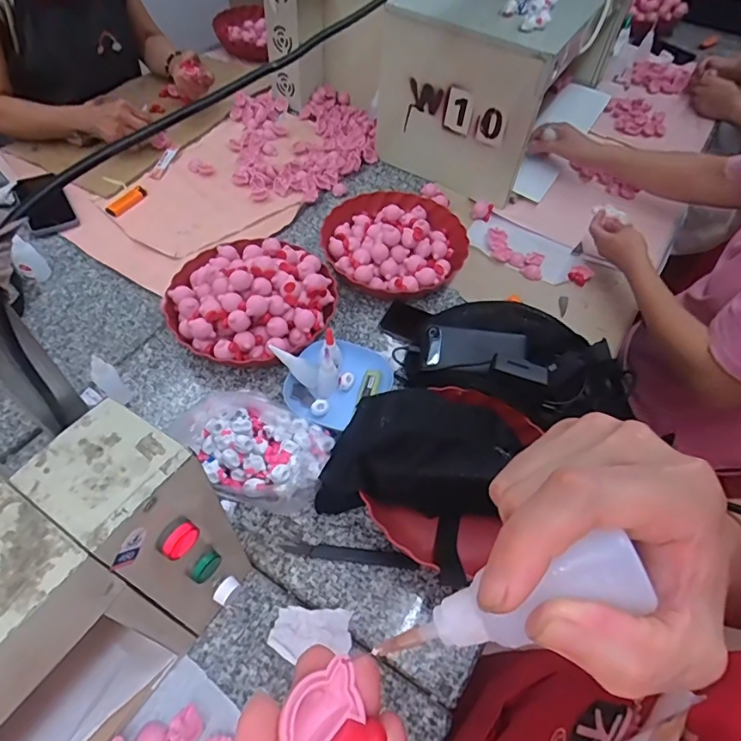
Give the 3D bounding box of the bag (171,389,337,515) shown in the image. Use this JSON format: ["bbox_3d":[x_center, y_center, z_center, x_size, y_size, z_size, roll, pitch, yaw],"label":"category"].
[{"bbox_3d":[-0.145,0.095,0.635,0.191,0.053,0.130,25,56,13],"label":"bag"}]

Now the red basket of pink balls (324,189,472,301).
[{"bbox_3d":[0.035,-0.218,0.852,0.234,0.070,0.228,2,55,-3],"label":"red basket of pink balls"}]

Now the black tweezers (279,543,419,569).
[{"bbox_3d":[-0.025,0.213,0.587,0.154,0.006,0.016,7,54,0],"label":"black tweezers"}]

